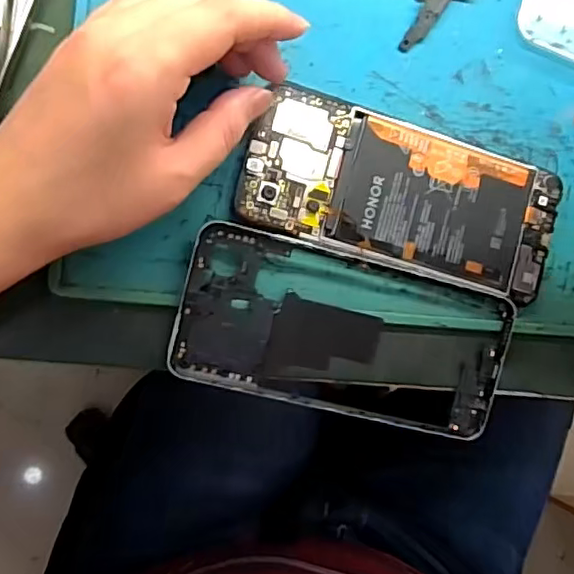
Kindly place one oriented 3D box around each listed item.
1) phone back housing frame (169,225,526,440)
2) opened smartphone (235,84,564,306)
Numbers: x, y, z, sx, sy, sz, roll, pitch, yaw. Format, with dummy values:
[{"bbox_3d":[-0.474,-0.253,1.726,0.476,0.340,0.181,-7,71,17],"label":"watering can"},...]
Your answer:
[{"bbox_3d":[0.031,0.024,0.292,0.168,0.013,0.078,15,87,-9],"label":"phone back housing frame"},{"bbox_3d":[0.060,-0.047,0.295,0.162,0.007,0.071,15,87,-8],"label":"opened smartphone"}]

